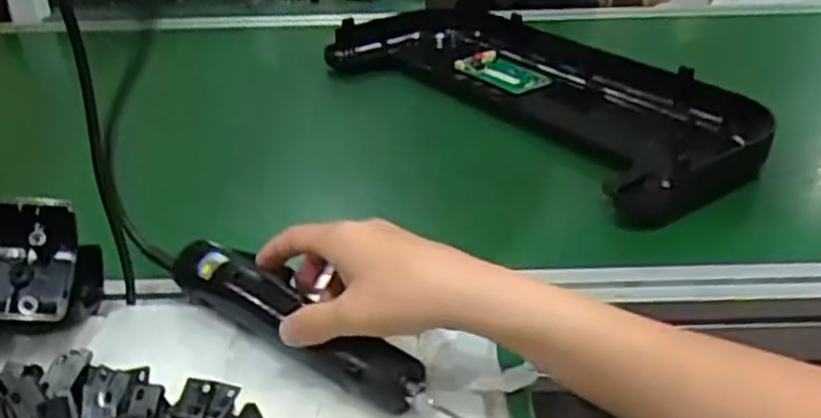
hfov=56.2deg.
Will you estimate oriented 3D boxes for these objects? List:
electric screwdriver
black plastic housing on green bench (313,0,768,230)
[{"bbox_3d":[-0.073,0.064,0.466,0.196,0.032,0.036,24,37,32],"label":"electric screwdriver"},{"bbox_3d":[0.123,-0.122,0.793,0.211,0.059,0.496,-21,35,-29],"label":"black plastic housing on green bench"}]

